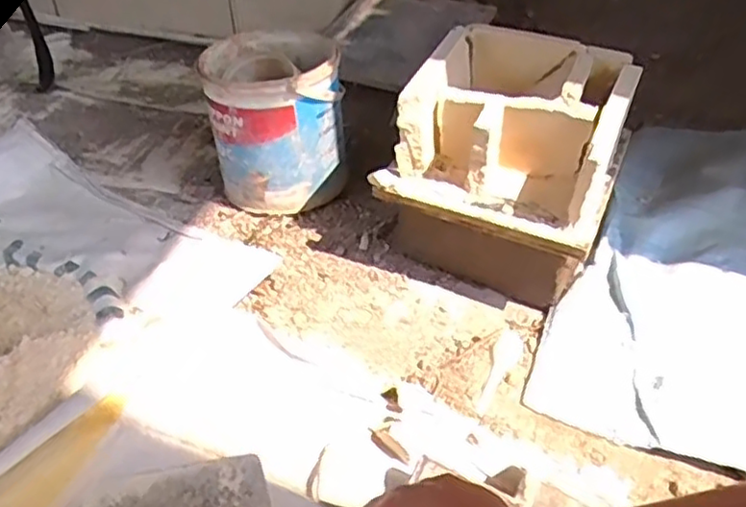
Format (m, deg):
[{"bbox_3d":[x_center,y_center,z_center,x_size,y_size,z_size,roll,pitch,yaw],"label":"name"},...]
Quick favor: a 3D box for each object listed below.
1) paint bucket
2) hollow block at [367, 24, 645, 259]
[{"bbox_3d":[-0.130,-0.184,0.938,0.165,0.195,0.199,-5,42,-5],"label":"paint bucket"},{"bbox_3d":[0.155,-0.139,0.764,0.234,0.125,0.219,16,43,22],"label":"hollow block"}]

